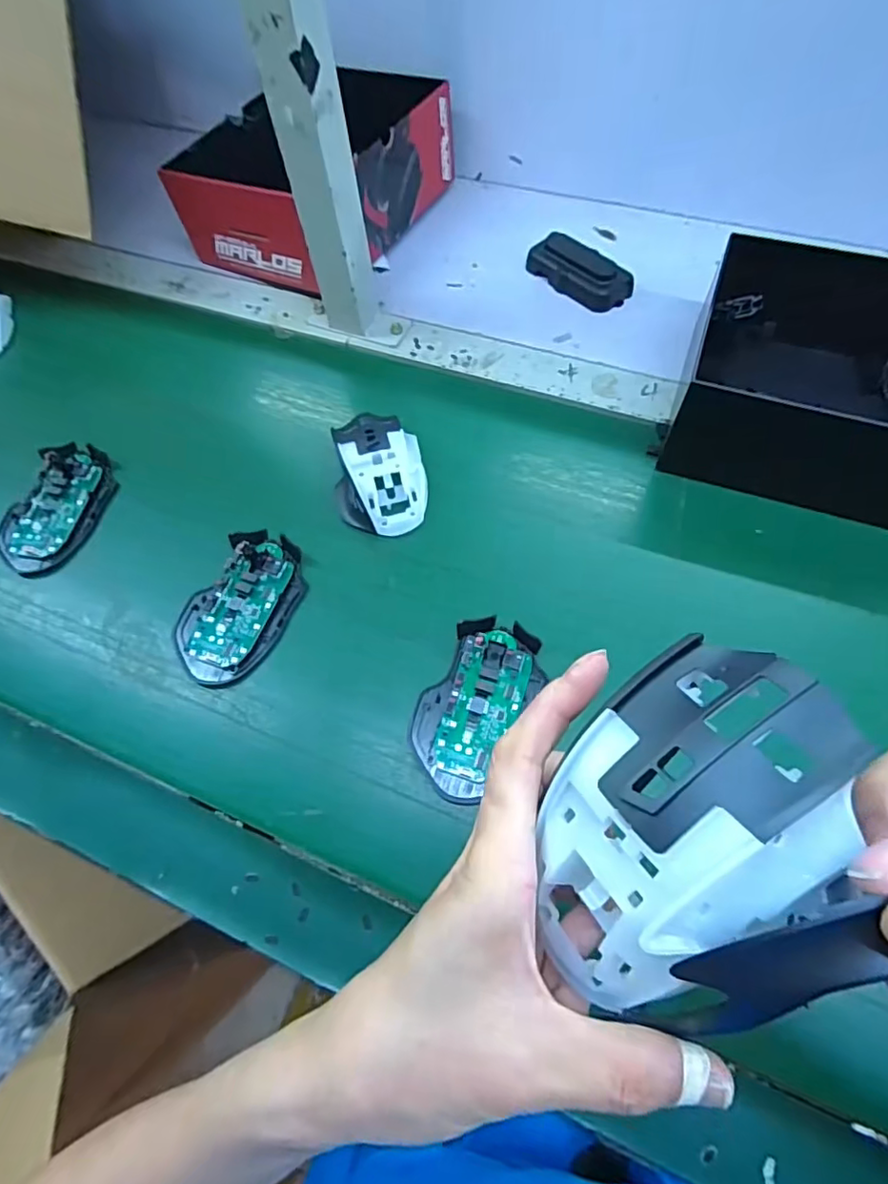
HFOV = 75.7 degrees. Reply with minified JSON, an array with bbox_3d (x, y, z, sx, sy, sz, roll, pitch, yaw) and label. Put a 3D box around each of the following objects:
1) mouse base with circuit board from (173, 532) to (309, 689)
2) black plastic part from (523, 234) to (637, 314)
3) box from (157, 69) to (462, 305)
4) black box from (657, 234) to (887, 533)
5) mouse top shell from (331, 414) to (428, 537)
[{"bbox_3d":[-0.145,0.009,0.413,0.073,0.017,0.114,25,67,15],"label":"mouse base with circuit board"},{"bbox_3d":[0.130,-0.307,0.548,0.045,0.025,0.098,-39,67,-15],"label":"black plastic part"},{"bbox_3d":[-0.126,-0.416,0.575,0.184,0.093,0.227,25,67,15],"label":"box"},{"bbox_3d":[0.299,-0.151,0.421,0.219,0.081,0.188,20,66,13],"label":"black box"},{"bbox_3d":[-0.052,-0.098,0.451,0.072,0.035,0.108,-11,63,-3],"label":"mouse top shell"}]

